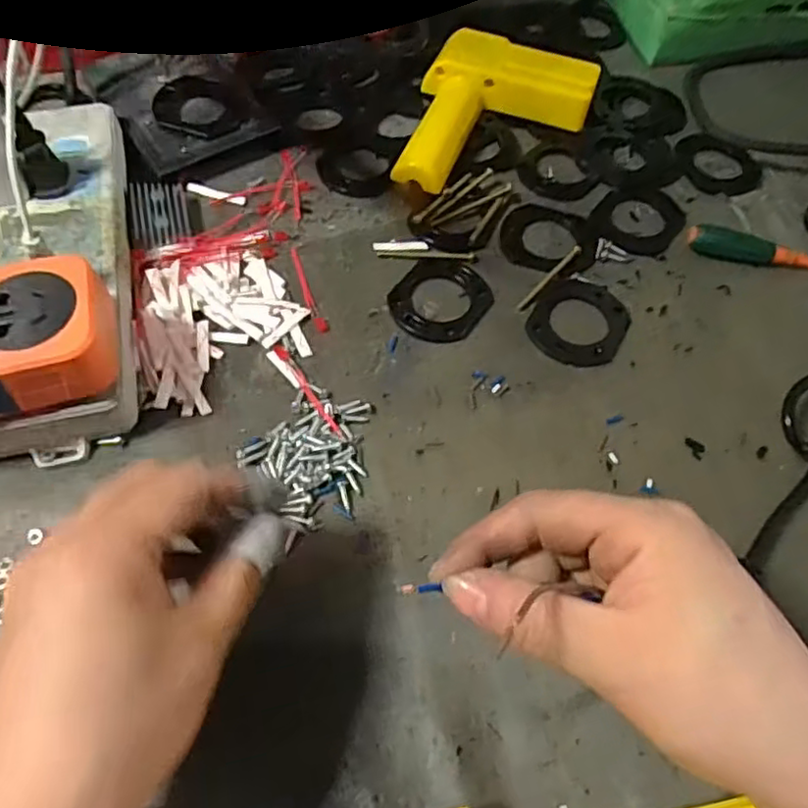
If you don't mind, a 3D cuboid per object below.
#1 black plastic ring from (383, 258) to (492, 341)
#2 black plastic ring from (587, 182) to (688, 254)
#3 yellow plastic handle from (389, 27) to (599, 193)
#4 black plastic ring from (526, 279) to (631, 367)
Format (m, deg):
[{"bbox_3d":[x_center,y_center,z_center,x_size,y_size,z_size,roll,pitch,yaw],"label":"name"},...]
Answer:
[{"bbox_3d":[0.021,-0.061,0.376,0.051,0.004,0.059,32,63,15],"label":"black plastic ring"},{"bbox_3d":[0.149,-0.118,0.416,0.061,0.004,0.052,-38,68,-21],"label":"black plastic ring"},{"bbox_3d":[0.058,-0.183,0.432,0.109,0.036,0.133,18,60,8],"label":"yellow plastic handle"},{"bbox_3d":[0.100,-0.048,0.372,0.051,0.004,0.060,27,62,13],"label":"black plastic ring"}]

